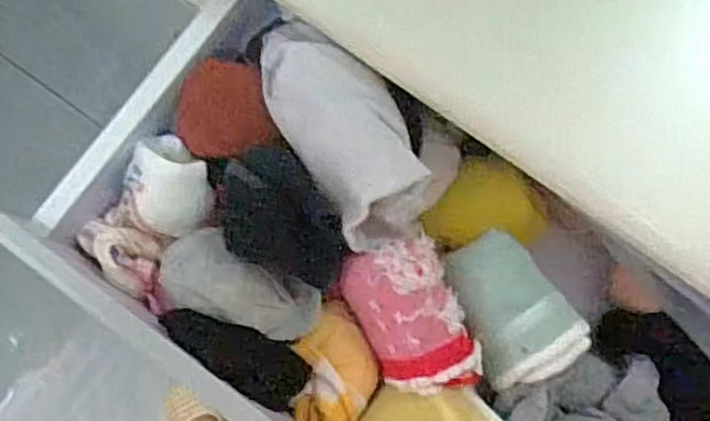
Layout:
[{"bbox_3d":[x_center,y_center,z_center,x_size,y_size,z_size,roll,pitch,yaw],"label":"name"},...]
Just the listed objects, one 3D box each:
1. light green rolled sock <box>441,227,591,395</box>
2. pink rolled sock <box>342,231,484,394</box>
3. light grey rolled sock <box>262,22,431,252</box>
[{"bbox_3d":[0.095,0.057,0.424,0.058,0.027,0.088,-28,81,-5],"label":"light green rolled sock"},{"bbox_3d":[0.035,0.066,0.422,0.059,0.038,0.098,-25,81,-4],"label":"pink rolled sock"},{"bbox_3d":[-0.008,-0.052,0.439,0.068,0.044,0.156,-31,81,-5],"label":"light grey rolled sock"}]

